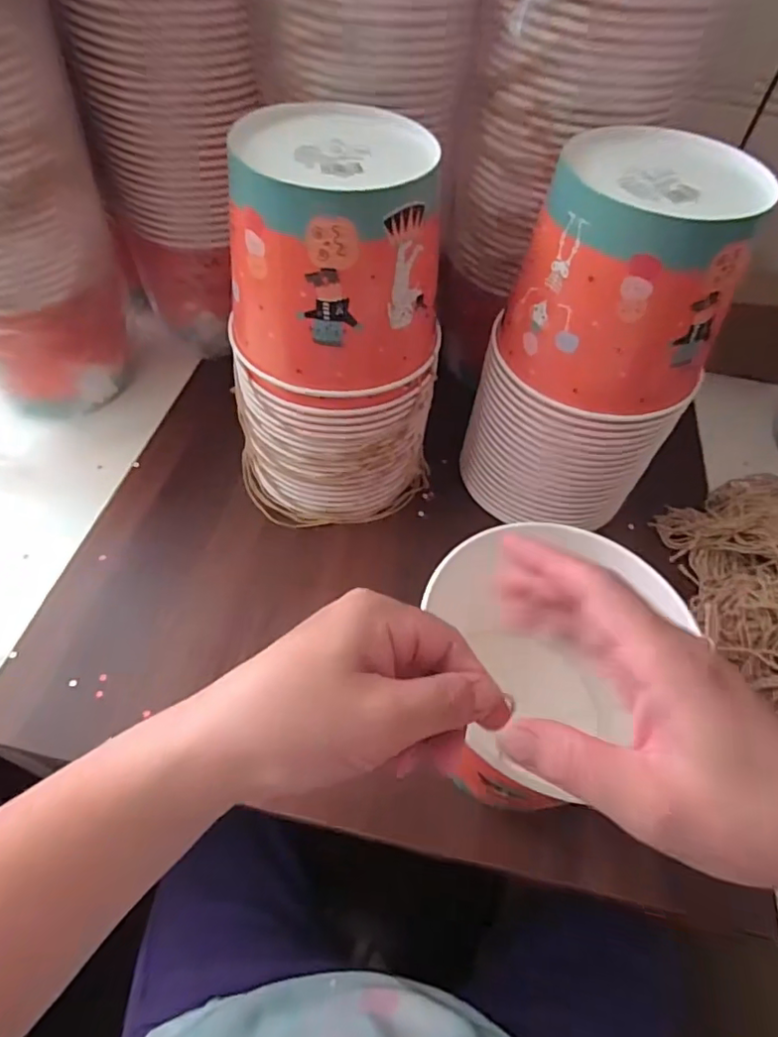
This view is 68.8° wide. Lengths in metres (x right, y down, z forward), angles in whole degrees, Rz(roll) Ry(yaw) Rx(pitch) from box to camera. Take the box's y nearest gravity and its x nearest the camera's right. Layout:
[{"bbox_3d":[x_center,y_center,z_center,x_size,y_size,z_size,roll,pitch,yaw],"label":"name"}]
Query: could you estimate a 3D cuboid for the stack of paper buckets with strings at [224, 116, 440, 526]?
[{"bbox_3d":[-0.047,-0.138,0.455,0.165,0.276,0.151,-10,55,-11],"label":"stack of paper buckets with strings"}]

